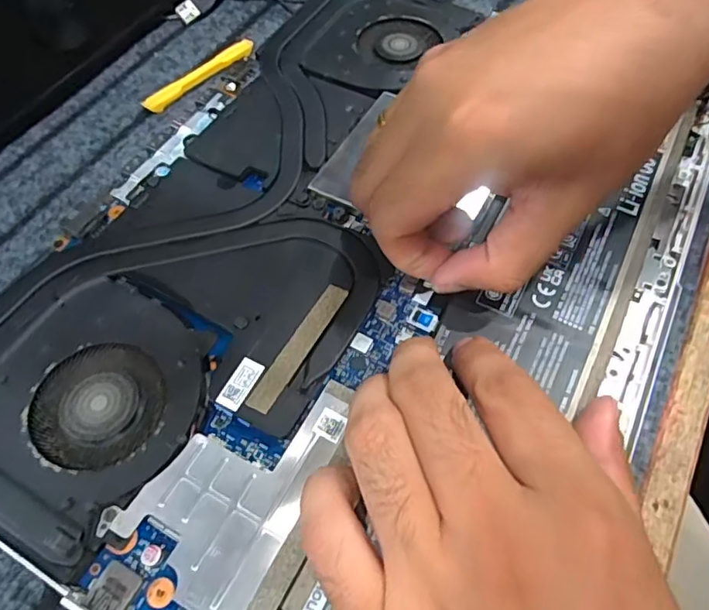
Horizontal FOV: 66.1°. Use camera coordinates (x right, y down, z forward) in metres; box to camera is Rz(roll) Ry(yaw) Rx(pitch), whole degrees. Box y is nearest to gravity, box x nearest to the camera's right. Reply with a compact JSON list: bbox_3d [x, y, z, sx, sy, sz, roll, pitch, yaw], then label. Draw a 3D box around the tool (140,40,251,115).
[{"bbox_3d":[-0.091,-0.137,0.326,0.010,0.009,0.079,40,67,21],"label":"tool"}]

